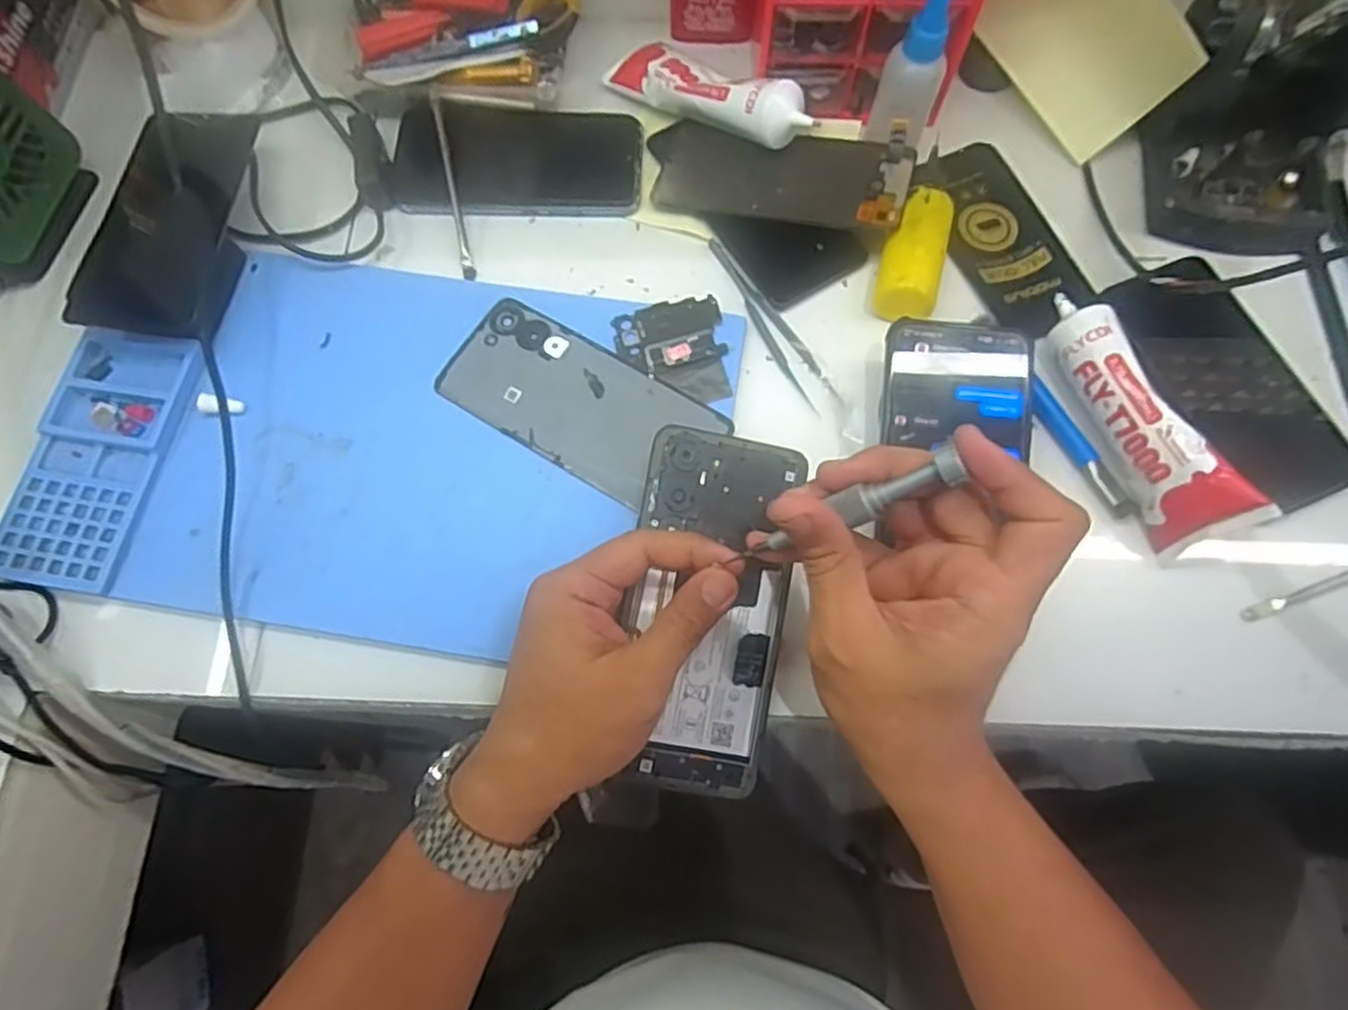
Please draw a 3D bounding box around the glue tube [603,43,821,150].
[{"bbox_3d":[0.021,-0.264,0.454,0.149,0.031,0.037,37,76,29],"label":"glue tube"}]

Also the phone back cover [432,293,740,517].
[{"bbox_3d":[-0.057,-0.059,0.409,0.154,0.005,0.074,31,75,8],"label":"phone back cover"}]

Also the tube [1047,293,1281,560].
[{"bbox_3d":[0.249,-0.049,0.385,0.029,0.050,0.148,-13,69,-37],"label":"tube"}]

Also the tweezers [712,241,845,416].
[{"bbox_3d":[0.057,-0.112,0.434,0.019,0.005,0.132,-29,76,-9],"label":"tweezers"}]

